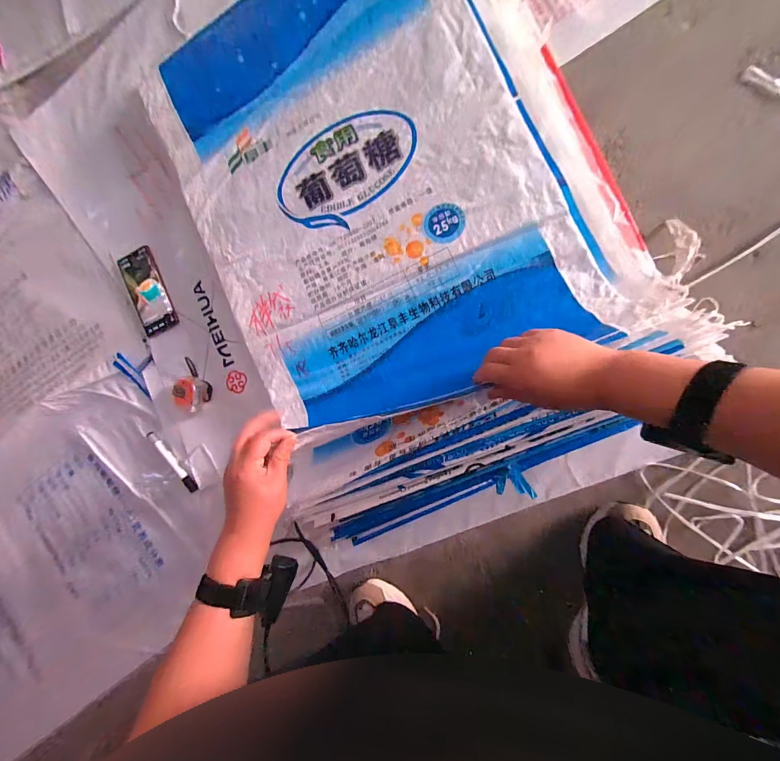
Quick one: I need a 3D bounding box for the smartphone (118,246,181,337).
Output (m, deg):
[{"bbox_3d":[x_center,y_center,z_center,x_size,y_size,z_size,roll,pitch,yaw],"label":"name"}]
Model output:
[{"bbox_3d":[-0.473,-0.176,0.640,0.077,0.005,0.168,-22,88,9],"label":"smartphone"}]

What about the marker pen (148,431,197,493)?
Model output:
[{"bbox_3d":[-0.420,0.157,0.636,0.021,0.014,0.143,-43,85,7],"label":"marker pen"}]

